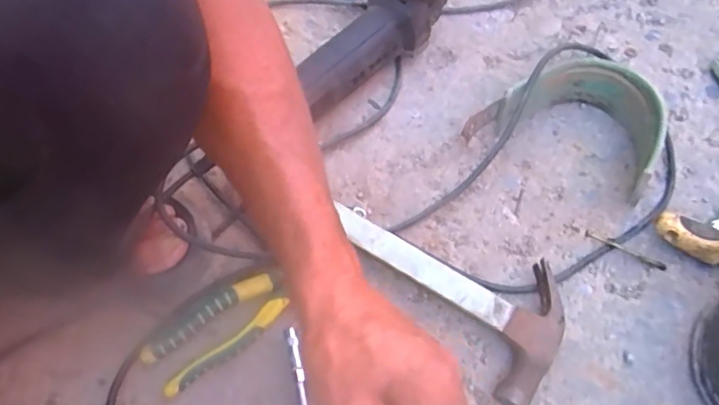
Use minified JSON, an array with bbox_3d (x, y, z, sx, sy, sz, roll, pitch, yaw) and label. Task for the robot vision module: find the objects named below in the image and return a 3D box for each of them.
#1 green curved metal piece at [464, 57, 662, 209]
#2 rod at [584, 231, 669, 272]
[{"bbox_3d":[0.217,-0.089,0.571,0.188,0.069,0.116,22,65,10],"label":"green curved metal piece"},{"bbox_3d":[0.257,0.046,0.532,0.079,0.004,0.007,24,65,10],"label":"rod"}]

